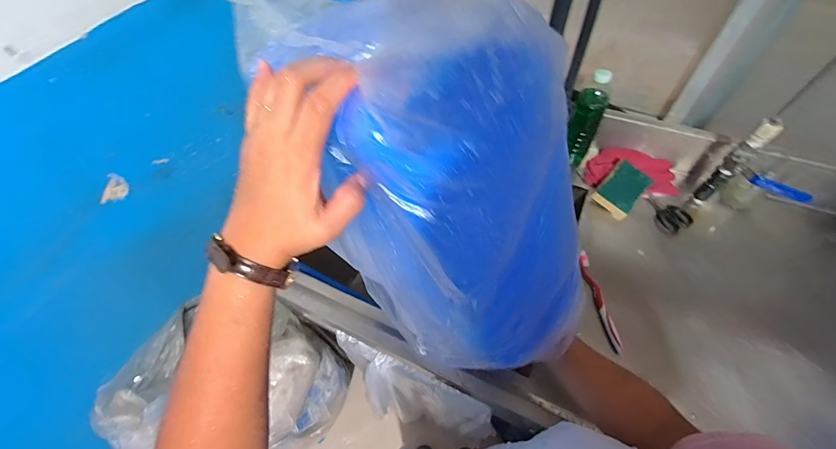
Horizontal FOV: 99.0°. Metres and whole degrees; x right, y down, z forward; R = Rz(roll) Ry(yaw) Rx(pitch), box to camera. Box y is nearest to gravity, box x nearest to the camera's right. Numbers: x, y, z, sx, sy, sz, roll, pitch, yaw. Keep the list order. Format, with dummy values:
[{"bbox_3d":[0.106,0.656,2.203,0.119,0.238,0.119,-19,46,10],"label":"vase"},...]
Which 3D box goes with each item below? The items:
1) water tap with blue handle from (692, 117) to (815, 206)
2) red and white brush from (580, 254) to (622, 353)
[{"bbox_3d":[0.587,-0.067,0.622,0.050,0.210,0.127,-27,59,-13],"label":"water tap with blue handle"},{"bbox_3d":[0.324,0.133,0.638,0.018,0.021,0.180,-8,57,-1],"label":"red and white brush"}]

